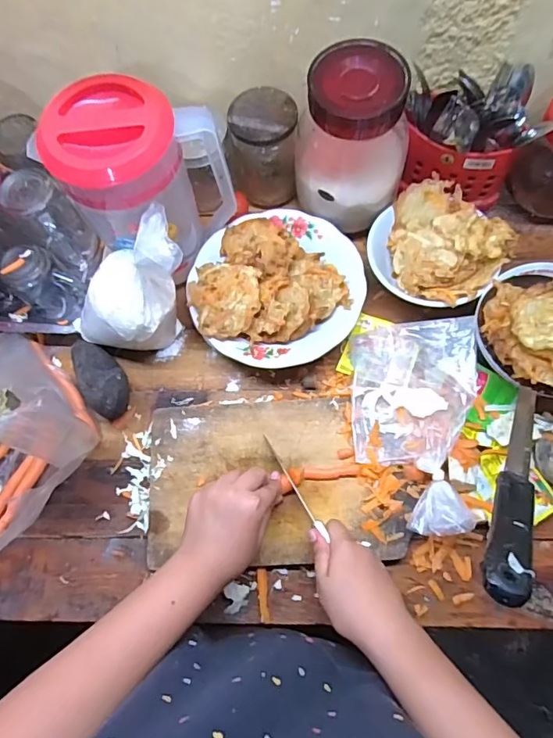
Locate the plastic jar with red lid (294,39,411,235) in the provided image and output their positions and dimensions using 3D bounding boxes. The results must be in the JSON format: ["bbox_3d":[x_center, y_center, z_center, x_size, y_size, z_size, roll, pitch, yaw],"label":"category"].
[{"bbox_3d":[0.087,-0.256,0.557,0.118,0.146,0.118,20,72,10],"label":"plastic jar with red lid"}]

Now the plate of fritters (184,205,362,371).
[{"bbox_3d":[0.000,-0.101,0.600,0.201,0.056,0.203,-1,70,2],"label":"plate of fritters"}]

